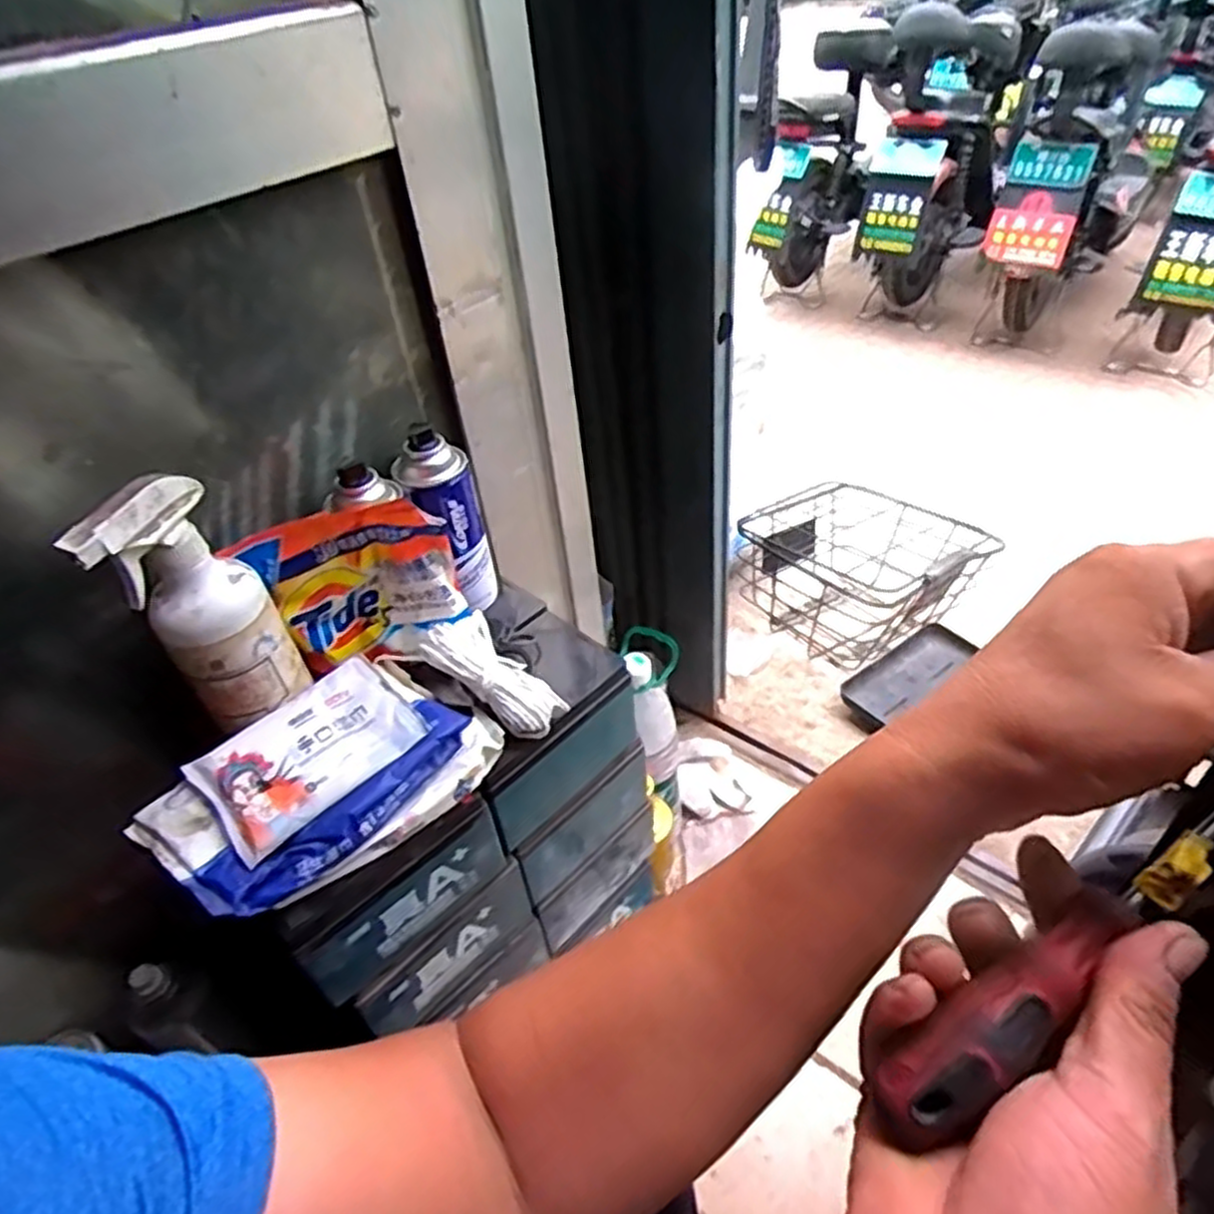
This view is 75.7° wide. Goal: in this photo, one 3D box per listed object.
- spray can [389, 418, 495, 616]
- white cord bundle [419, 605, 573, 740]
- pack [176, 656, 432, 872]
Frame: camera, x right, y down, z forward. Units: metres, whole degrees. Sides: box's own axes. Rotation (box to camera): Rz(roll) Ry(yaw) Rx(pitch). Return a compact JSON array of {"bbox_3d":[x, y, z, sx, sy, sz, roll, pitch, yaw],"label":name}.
[{"bbox_3d":[-0.125,-0.061,0.619,0.057,0.147,0.057,-16,43,-10],"label":"spray can"},{"bbox_3d":[-0.080,0.047,0.568,0.110,0.028,0.048,39,56,10],"label":"white cord bundle"},{"bbox_3d":[-0.191,0.091,0.501,0.127,0.020,0.083,-36,50,-28],"label":"pack"}]

